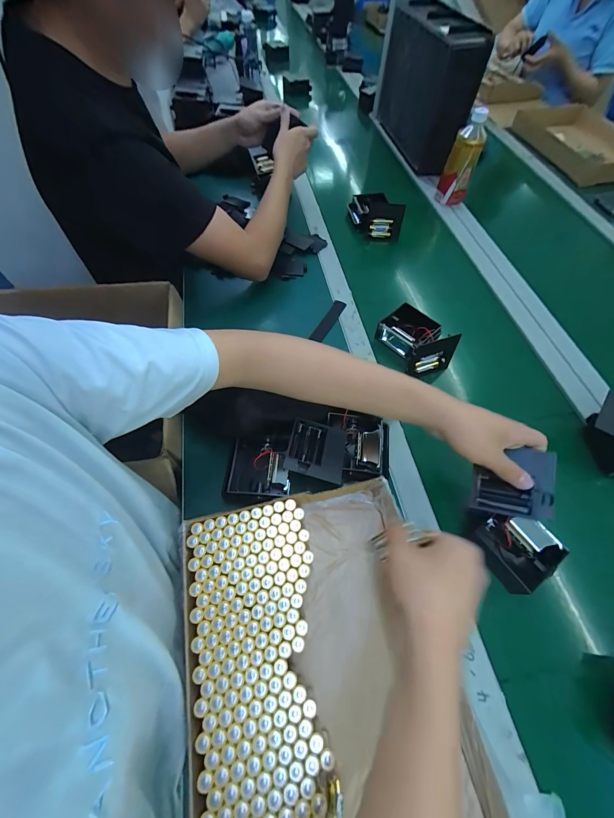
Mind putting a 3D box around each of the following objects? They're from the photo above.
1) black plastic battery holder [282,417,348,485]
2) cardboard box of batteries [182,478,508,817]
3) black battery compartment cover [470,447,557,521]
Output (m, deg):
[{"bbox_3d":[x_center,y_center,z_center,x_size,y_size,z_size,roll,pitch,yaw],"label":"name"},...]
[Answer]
[{"bbox_3d":[0.013,0.054,0.423,0.079,0.022,0.082,11,61,6],"label":"black plastic battery holder"},{"bbox_3d":[0.016,0.281,0.317,0.251,0.053,0.373,-11,62,-7],"label":"cardboard box of batteries"},{"bbox_3d":[0.243,0.088,0.372,0.082,0.010,0.076,2,82,35],"label":"black battery compartment cover"}]

